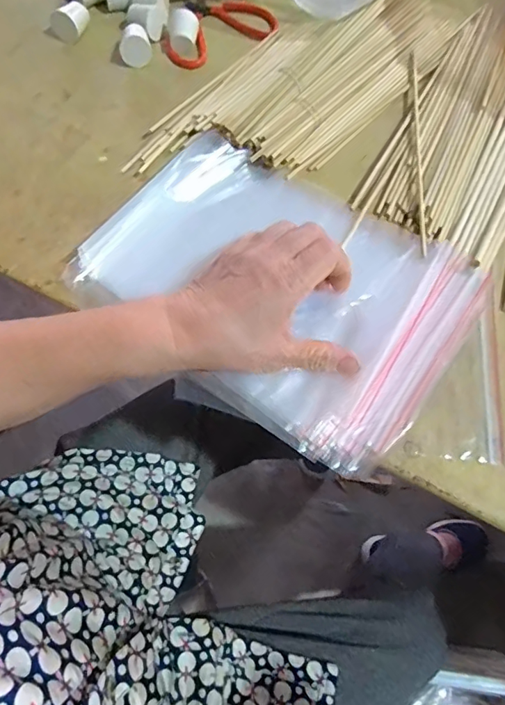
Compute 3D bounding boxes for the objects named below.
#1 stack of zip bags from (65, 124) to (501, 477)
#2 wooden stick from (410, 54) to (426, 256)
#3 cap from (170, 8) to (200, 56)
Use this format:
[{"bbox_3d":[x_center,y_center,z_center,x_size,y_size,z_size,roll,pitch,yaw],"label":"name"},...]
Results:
[{"bbox_3d":[0.021,-0.054,0.354,0.270,0.026,0.190,35,73,14],"label":"stack of zip bags"},{"bbox_3d":[0.145,-0.180,0.406,0.006,0.009,0.229,4,69,3],"label":"wooden stick"},{"bbox_3d":[-0.067,-0.314,0.457,0.026,0.022,0.039,5,69,4],"label":"cap"}]

